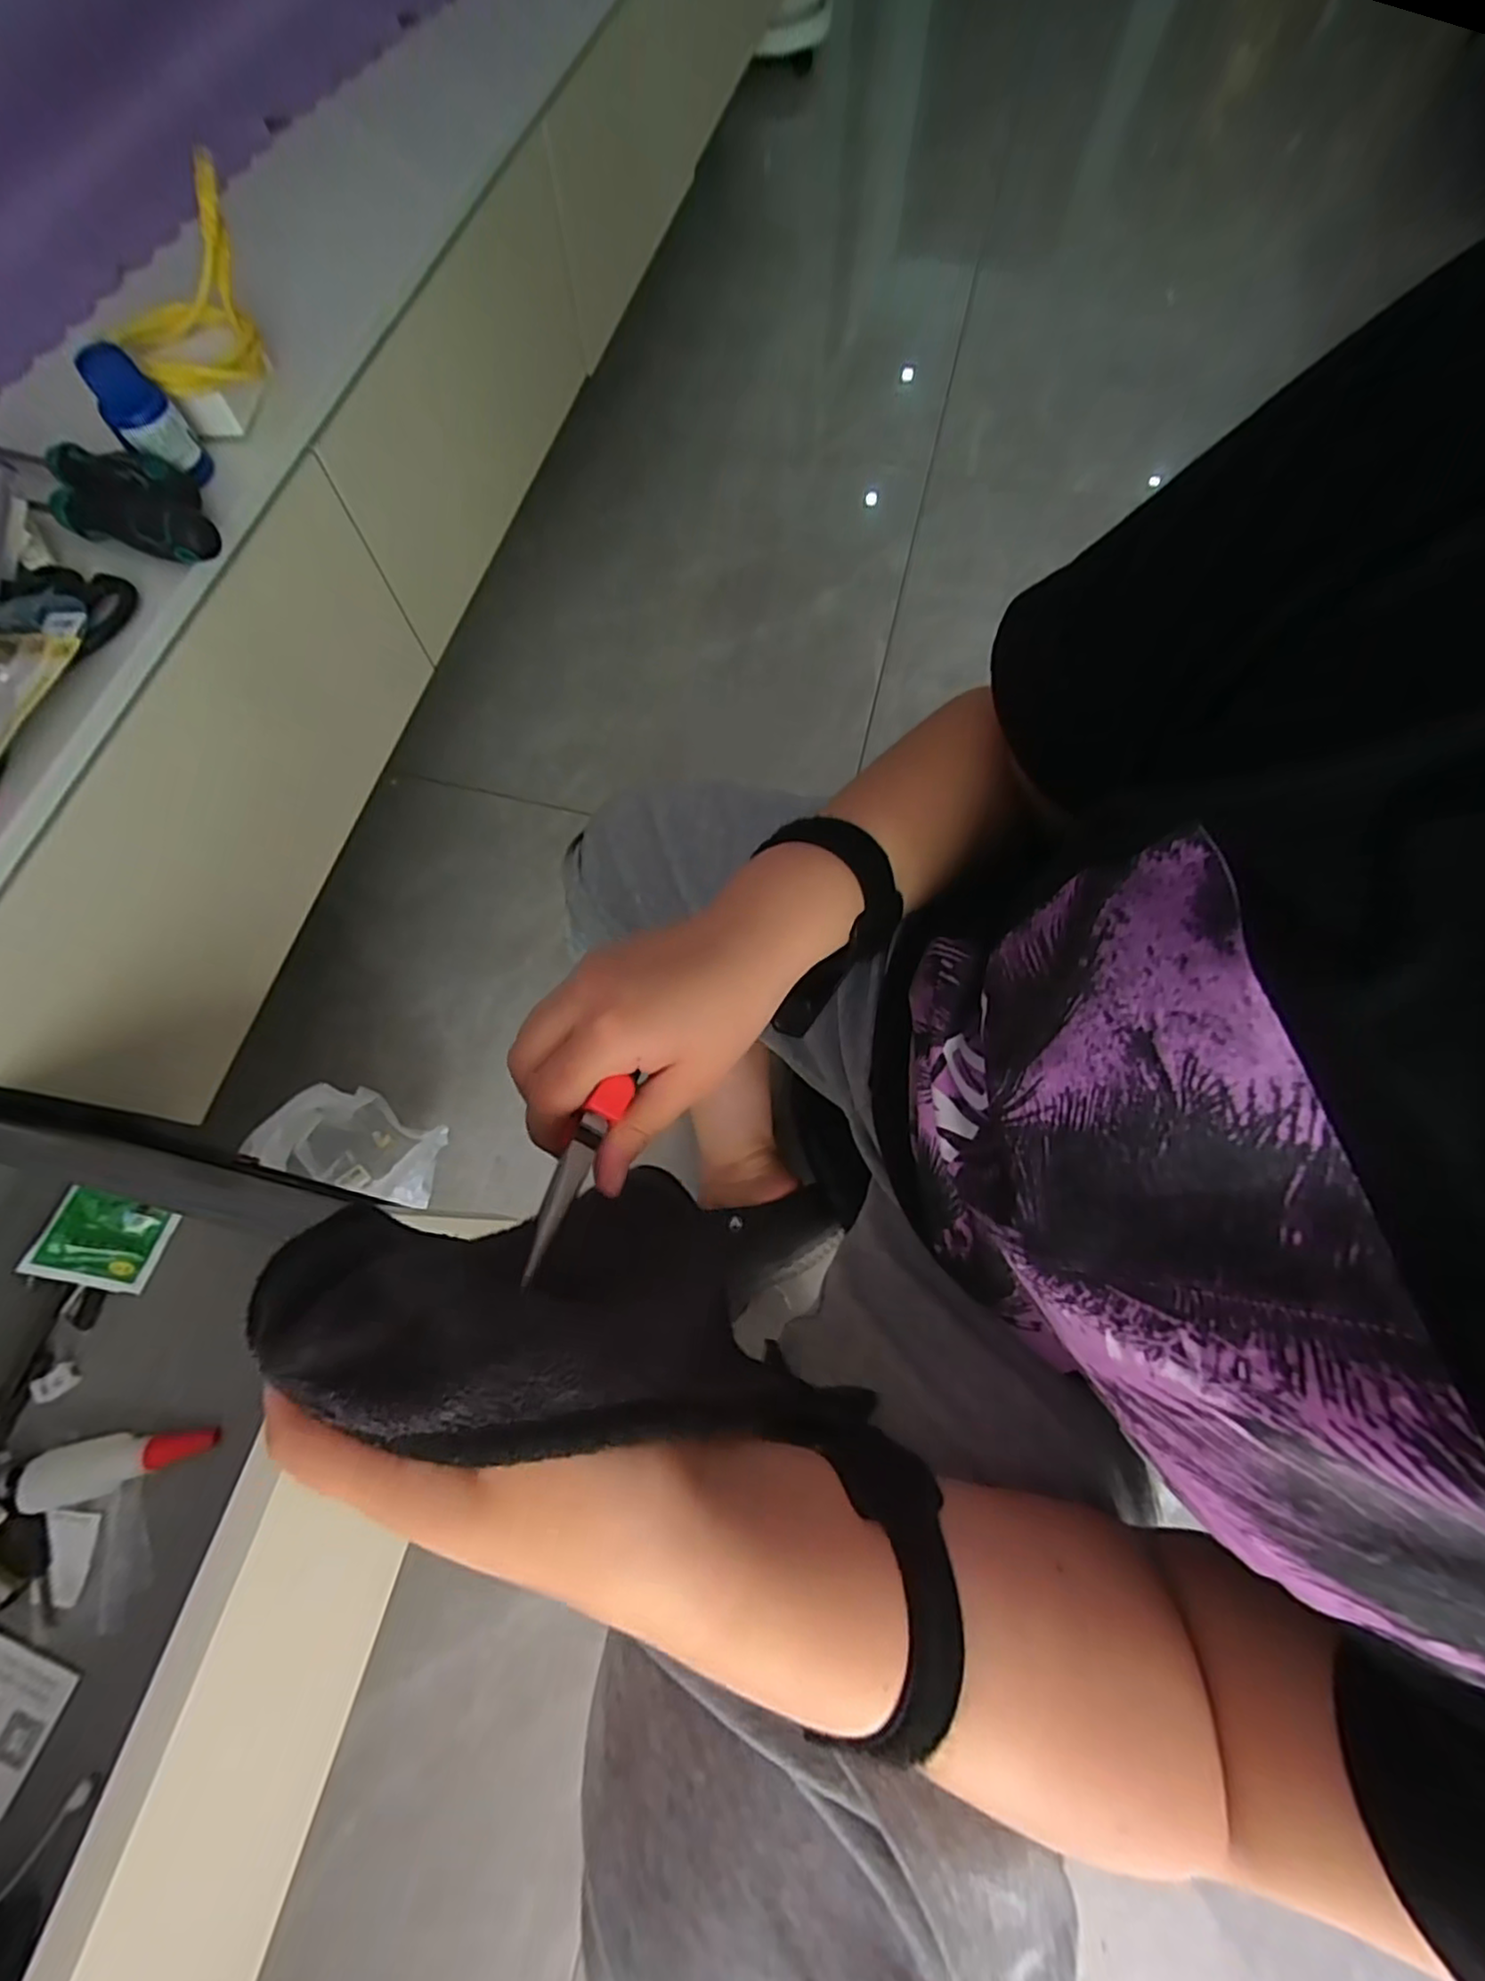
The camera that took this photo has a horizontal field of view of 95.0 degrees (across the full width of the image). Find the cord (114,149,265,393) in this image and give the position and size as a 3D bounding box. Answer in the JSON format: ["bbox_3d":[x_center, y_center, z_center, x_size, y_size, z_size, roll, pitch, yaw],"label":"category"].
[{"bbox_3d":[-0.380,-0.481,0.469,0.110,0.062,0.125,-30,73,-10],"label":"cord"}]

